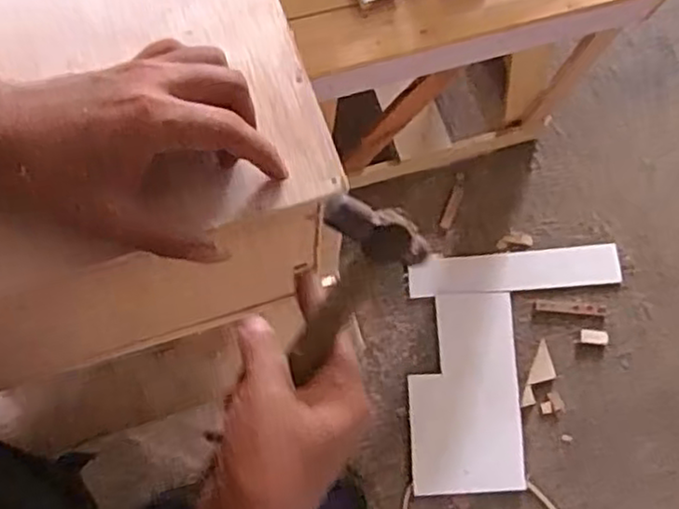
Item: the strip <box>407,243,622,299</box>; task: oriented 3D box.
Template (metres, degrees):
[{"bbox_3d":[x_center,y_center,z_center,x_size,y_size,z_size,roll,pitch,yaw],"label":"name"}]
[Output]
[{"bbox_3d":[0.392,0.038,1.562,0.468,0.015,0.092,-5,76,-3],"label":"strip"}]

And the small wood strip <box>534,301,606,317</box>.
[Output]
[{"bbox_3d":[0.507,0.118,1.534,0.155,0.007,0.025,6,76,0],"label":"small wood strip"}]

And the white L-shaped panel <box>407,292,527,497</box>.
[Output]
[{"bbox_3d":[0.265,0.287,1.481,0.228,0.027,0.415,-1,73,2],"label":"white L-shaped panel"}]

